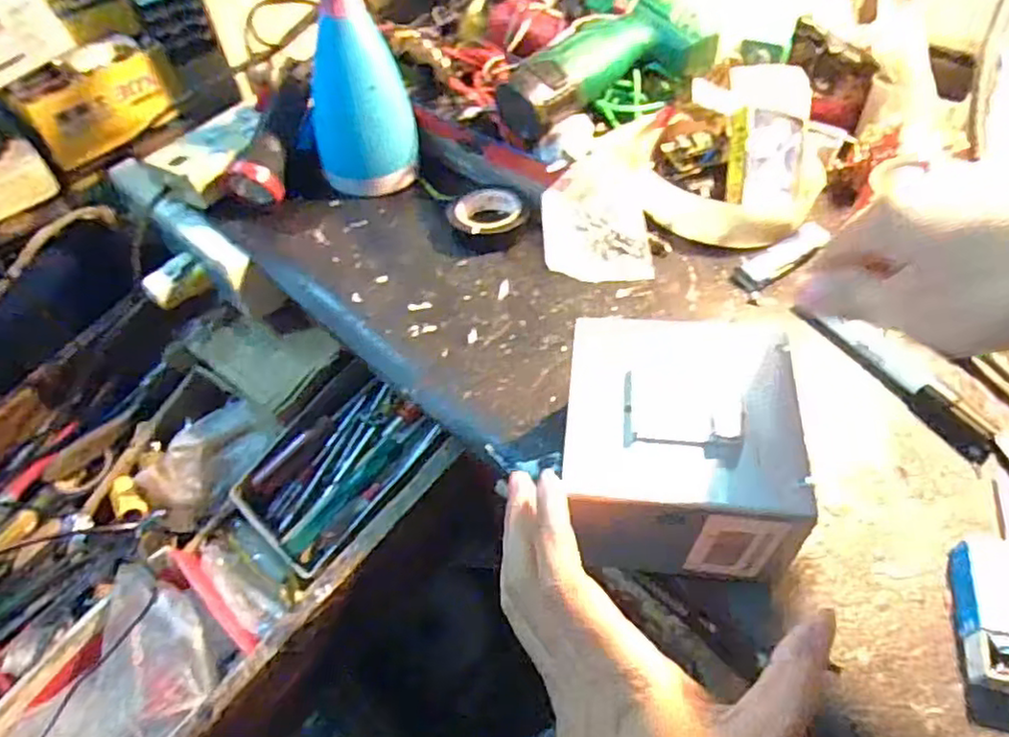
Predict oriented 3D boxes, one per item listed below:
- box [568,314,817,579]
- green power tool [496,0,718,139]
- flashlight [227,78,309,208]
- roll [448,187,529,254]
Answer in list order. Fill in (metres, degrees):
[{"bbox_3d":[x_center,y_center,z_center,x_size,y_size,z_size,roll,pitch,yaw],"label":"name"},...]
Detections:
[{"bbox_3d":[0.086,0.039,0.335,0.107,0.067,0.117,2,51,6],"label":"box"},{"bbox_3d":[0.066,-0.252,0.524,0.177,0.055,0.110,-26,54,-16],"label":"green power tool"},{"bbox_3d":[-0.195,-0.192,0.553,0.047,0.042,0.114,6,69,9],"label":"flashlight"},{"bbox_3d":[-0.012,-0.121,0.520,0.063,0.021,0.062,-2,51,3],"label":"roll"}]

